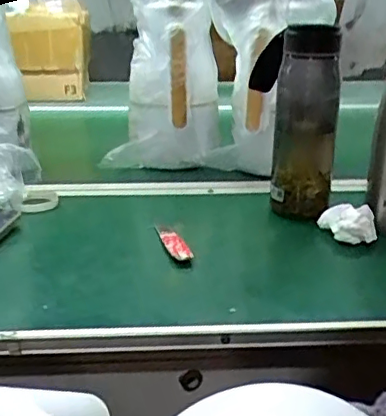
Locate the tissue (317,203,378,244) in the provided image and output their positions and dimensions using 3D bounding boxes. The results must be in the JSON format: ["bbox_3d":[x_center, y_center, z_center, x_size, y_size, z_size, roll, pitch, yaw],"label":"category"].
[{"bbox_3d":[0.176,0.013,0.670,0.045,0.033,0.062,-5,22,-15],"label":"tissue"}]

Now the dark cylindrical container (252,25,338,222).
[{"bbox_3d":[0.126,-0.115,0.736,0.108,0.222,0.095,4,21,9],"label":"dark cylindrical container"}]

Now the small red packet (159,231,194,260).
[{"bbox_3d":[-0.020,0.039,0.642,0.021,0.005,0.074,-7,23,-19],"label":"small red packet"}]

